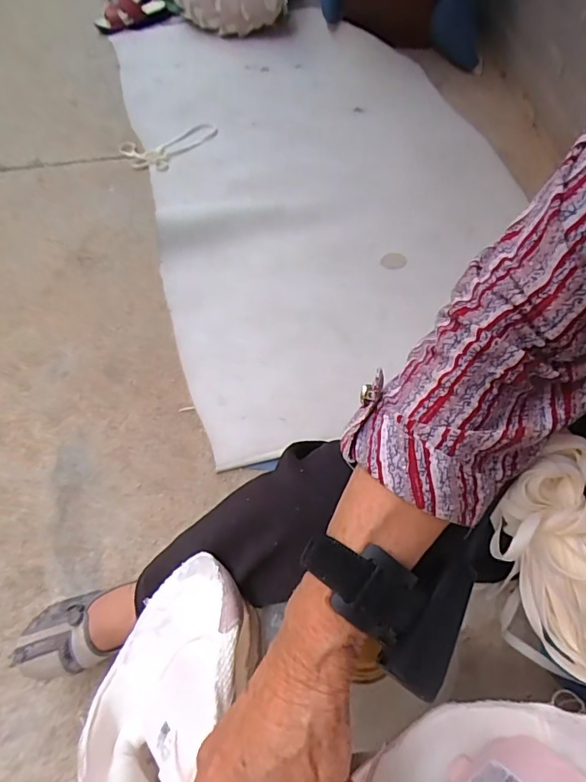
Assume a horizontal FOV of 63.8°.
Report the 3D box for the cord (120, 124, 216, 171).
[{"bbox_3d":[-0.328,-0.664,1.257,0.160,0.021,0.256,30,58,24],"label":"cord"}]

